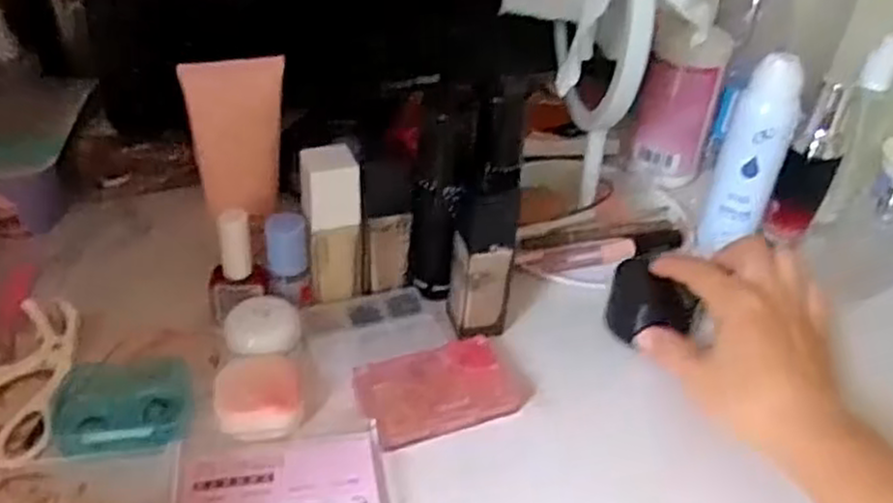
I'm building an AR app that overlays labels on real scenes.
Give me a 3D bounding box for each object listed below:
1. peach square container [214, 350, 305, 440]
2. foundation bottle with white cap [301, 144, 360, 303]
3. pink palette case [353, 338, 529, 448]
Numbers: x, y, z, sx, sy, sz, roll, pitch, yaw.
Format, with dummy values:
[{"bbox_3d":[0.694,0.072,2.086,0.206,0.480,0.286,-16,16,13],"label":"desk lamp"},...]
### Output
[{"bbox_3d":[-0.103,0.079,0.419,0.044,0.013,0.053,-4,37,-11],"label":"peach square container"},{"bbox_3d":[-0.070,-0.018,0.465,0.032,0.105,0.021,-5,38,-12],"label":"foundation bottle with white cap"},{"bbox_3d":[-0.003,0.079,0.441,0.092,0.008,0.058,-13,40,-21],"label":"pink palette case"}]

